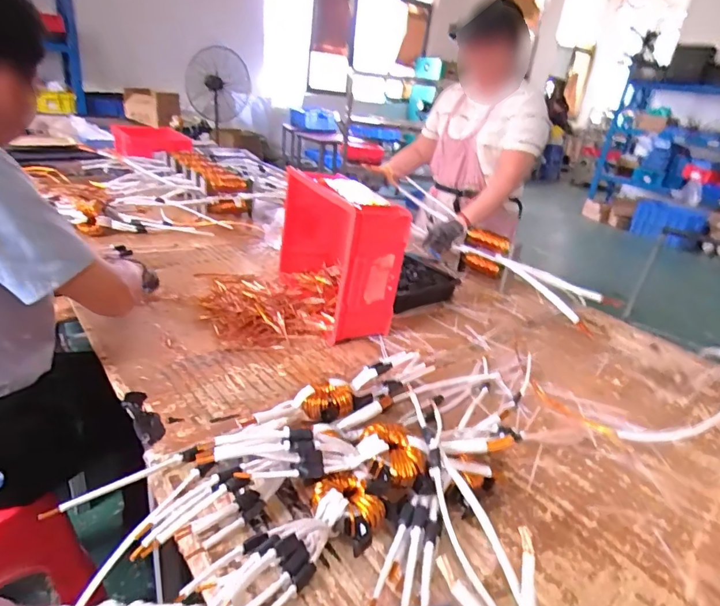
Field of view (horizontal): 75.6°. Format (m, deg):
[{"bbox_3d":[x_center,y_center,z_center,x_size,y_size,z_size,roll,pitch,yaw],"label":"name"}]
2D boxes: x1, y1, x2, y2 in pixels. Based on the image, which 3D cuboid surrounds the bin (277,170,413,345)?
[{"bbox_3d":[-0.065,-0.155,1.177,0.157,0.286,0.503,-4,28,-22],"label":"bin"}]

